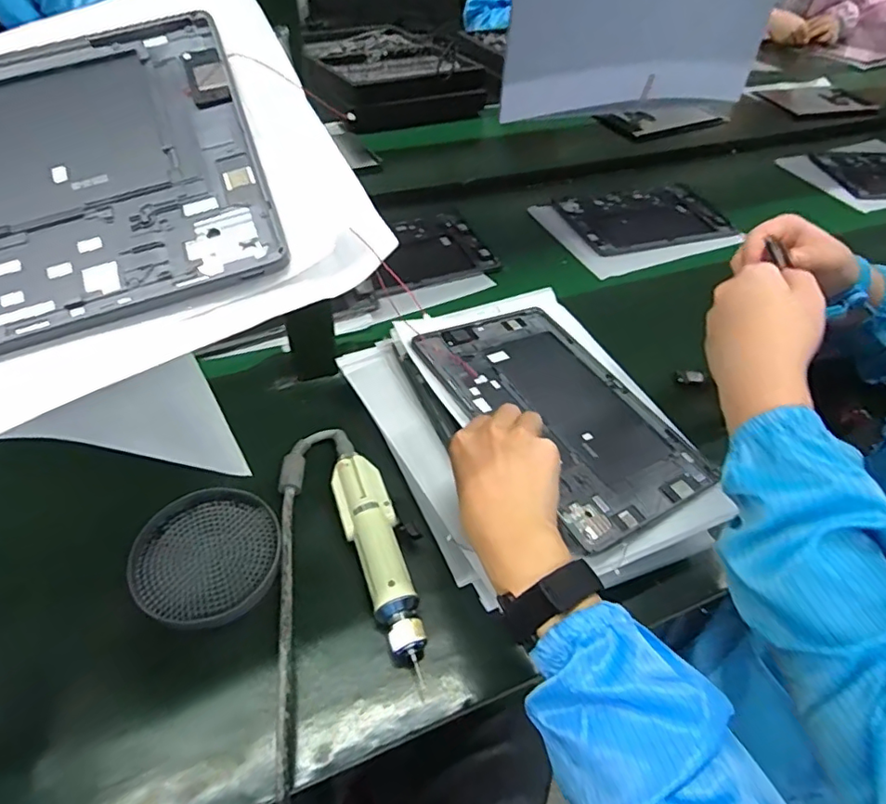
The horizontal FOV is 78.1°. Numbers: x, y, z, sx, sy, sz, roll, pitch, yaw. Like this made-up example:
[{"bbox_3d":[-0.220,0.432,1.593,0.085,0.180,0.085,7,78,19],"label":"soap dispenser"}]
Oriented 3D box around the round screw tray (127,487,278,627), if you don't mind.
[{"bbox_3d":[-0.191,0.123,0.444,0.112,0.013,0.114,2,47,-3],"label":"round screw tray"}]

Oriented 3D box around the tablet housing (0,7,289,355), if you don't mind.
[{"bbox_3d":[-0.214,-0.096,0.250,0.249,0.008,0.176,-18,72,-7],"label":"tablet housing"}]

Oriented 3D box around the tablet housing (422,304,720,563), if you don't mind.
[{"bbox_3d":[0.108,0.004,0.498,0.166,0.008,0.254,-17,53,-30],"label":"tablet housing"}]

